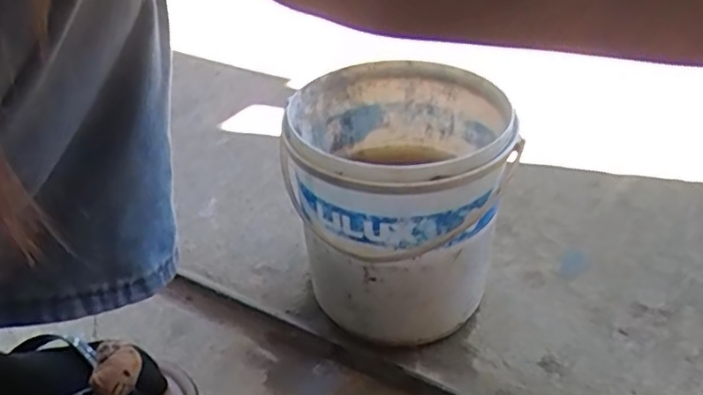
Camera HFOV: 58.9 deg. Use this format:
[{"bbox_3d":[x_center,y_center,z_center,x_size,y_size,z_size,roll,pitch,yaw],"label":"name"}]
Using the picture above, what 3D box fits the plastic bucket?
[{"bbox_3d":[0.042,0.008,0.555,0.174,0.195,0.185,-2,36,2],"label":"plastic bucket"}]

